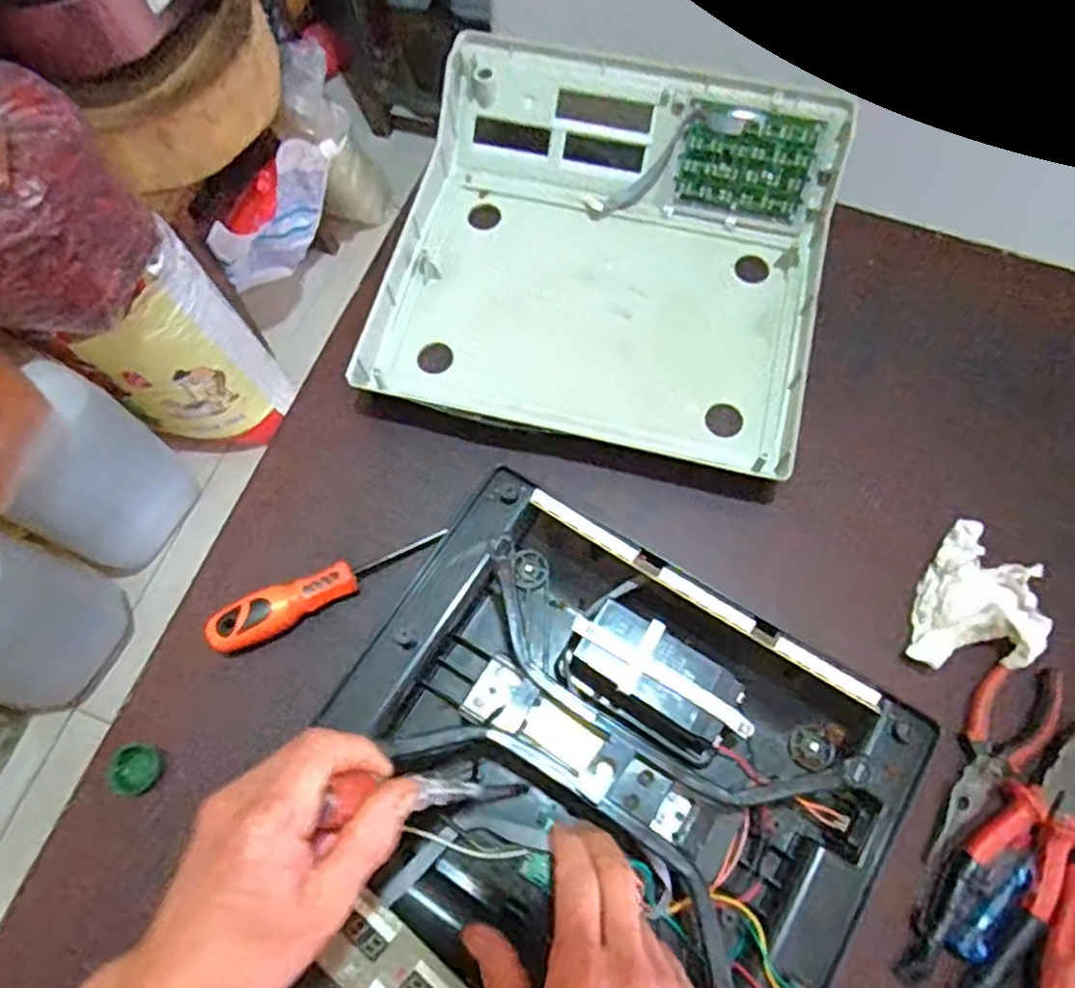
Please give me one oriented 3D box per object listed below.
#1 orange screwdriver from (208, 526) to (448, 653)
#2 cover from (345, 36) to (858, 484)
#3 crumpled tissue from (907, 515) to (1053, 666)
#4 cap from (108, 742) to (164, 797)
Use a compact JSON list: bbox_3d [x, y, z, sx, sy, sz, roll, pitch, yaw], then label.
[{"bbox_3d":[-0.151,0.064,0.539,0.171,0.029,0.030,-28,72,-9],"label":"orange screwdriver"},{"bbox_3d":[0.059,-0.196,0.624,0.343,0.086,0.329,13,70,5],"label":"cover"},{"bbox_3d":[0.311,0.083,0.519,0.082,0.027,0.106,29,73,11],"label":"crumpled tissue"},{"bbox_3d":[-0.268,0.184,0.502,0.031,0.018,0.031,0,70,1],"label":"cap"}]

